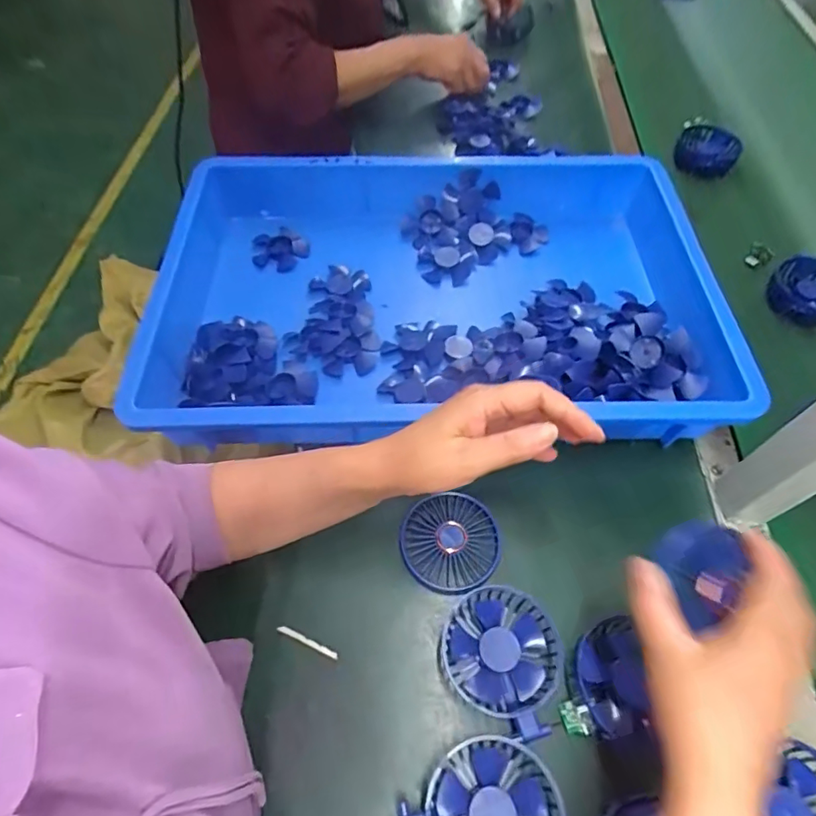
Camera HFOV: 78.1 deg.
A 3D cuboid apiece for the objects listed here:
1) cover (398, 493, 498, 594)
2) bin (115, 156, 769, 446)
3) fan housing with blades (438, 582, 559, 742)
[{"bbox_3d":[0.037,0.118,0.446,0.082,0.018,0.081,-13,60,-9],"label":"cover"},{"bbox_3d":[0.030,-0.126,0.548,0.568,0.086,0.358,0,59,-2],"label":"bin"},{"bbox_3d":[0.072,0.191,0.395,0.089,0.023,0.089,25,61,13],"label":"fan housing with blades"}]

